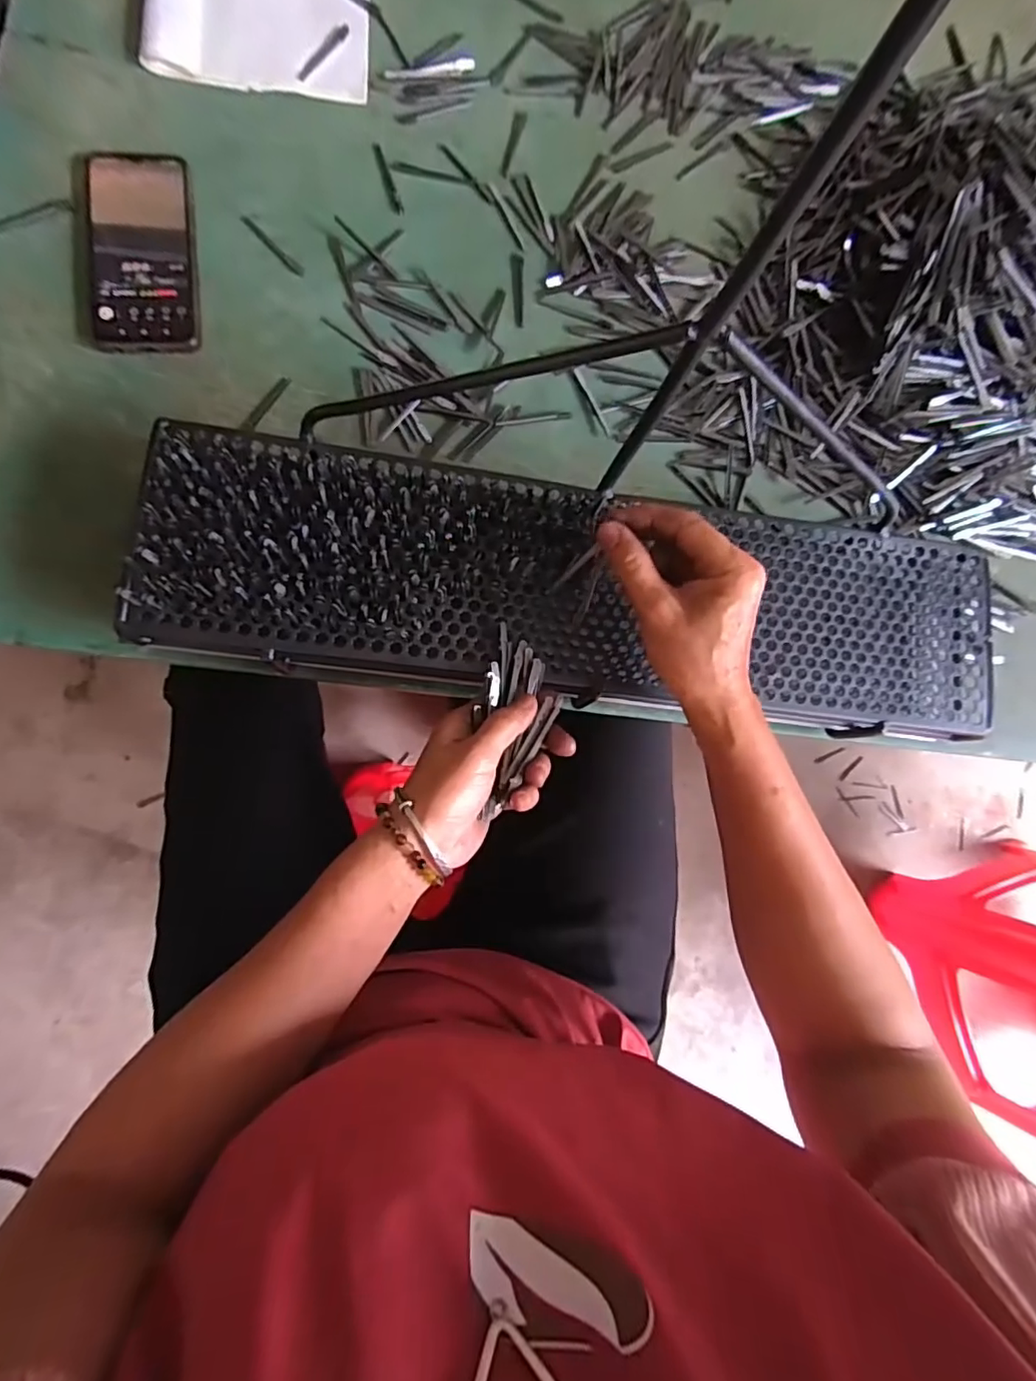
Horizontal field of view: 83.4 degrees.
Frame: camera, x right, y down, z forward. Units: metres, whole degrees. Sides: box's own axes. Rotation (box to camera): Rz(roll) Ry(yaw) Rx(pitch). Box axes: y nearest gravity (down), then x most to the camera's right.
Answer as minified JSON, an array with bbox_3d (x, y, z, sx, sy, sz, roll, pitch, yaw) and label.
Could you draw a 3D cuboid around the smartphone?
[{"bbox_3d":[-0.291,-0.345,0.448,0.078,0.007,0.174,-5,84,-8],"label":"smartphone"}]

